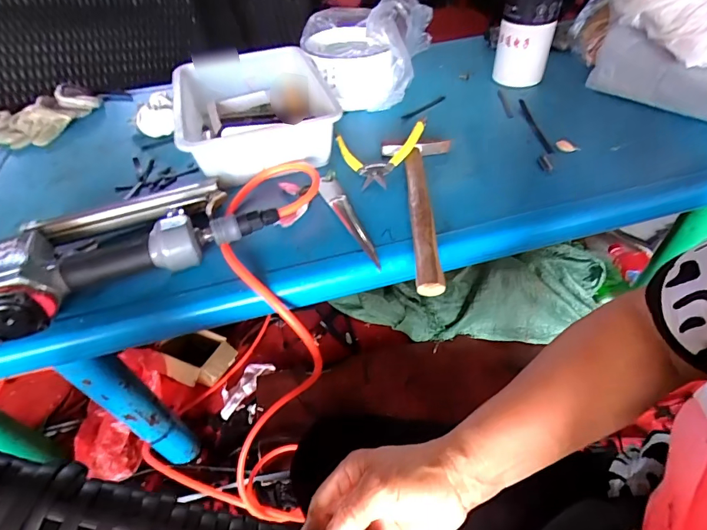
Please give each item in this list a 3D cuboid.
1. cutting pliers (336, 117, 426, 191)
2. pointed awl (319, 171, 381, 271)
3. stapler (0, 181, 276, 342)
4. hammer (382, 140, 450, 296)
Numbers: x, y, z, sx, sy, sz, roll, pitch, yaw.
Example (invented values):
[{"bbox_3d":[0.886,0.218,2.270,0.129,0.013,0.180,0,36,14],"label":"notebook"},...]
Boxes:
[{"bbox_3d":[0.033,-0.149,0.539,0.122,0.034,0.109,0,48,6],"label":"cutting pliers"},{"bbox_3d":[-0.011,-0.061,0.480,0.026,0.007,0.178,-16,48,-10],"label":"pointed awl"},{"bbox_3d":[-0.241,-0.039,0.440,0.266,0.073,0.149,-27,51,-18],"label":"stapler"},{"bbox_3d":[0.069,-0.072,0.473,0.084,0.027,0.264,3,48,8],"label":"hammer"}]

